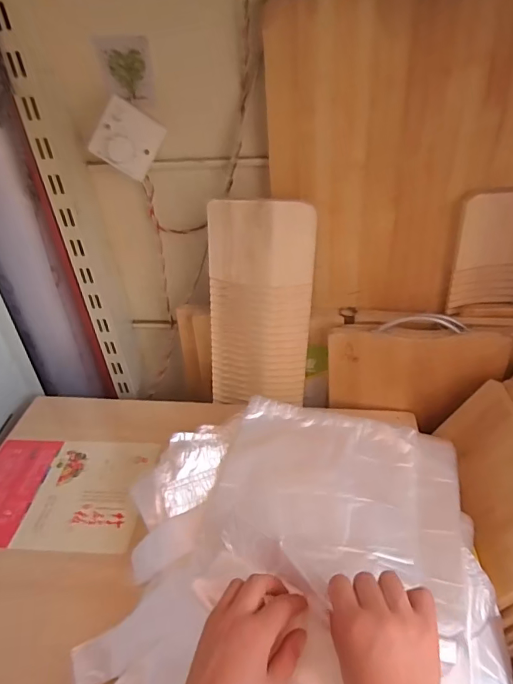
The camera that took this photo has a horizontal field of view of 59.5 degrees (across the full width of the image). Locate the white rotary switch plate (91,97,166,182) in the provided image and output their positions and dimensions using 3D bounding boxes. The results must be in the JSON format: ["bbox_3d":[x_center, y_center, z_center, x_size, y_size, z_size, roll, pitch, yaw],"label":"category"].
[{"bbox_3d":[-0.181,-0.285,0.635,0.083,0.083,0.018,24,15,-31],"label":"white rotary switch plate"}]

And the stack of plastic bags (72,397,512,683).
[{"bbox_3d":[0.039,0.256,0.470,0.401,0.122,0.436,5,37,11],"label":"stack of plastic bags"}]

